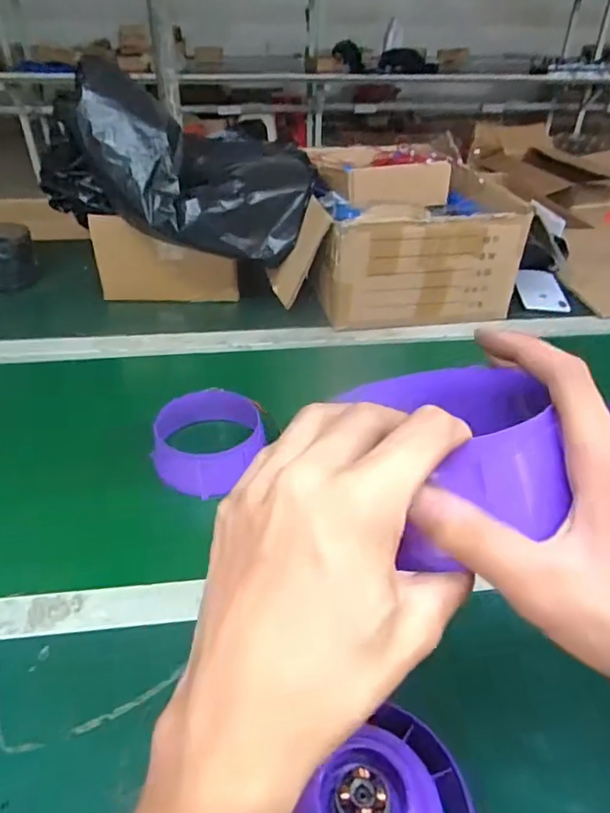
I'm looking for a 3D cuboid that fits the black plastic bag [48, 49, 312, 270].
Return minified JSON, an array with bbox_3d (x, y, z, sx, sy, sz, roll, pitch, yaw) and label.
[{"bbox_3d":[-0.180,-0.315,0.805,0.381,0.199,0.178,10,35,-14],"label":"black plastic bag"}]

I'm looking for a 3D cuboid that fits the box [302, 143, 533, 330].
[{"bbox_3d":[0.166,-0.310,0.960,0.303,0.178,0.372,-2,37,-4],"label":"box"}]

